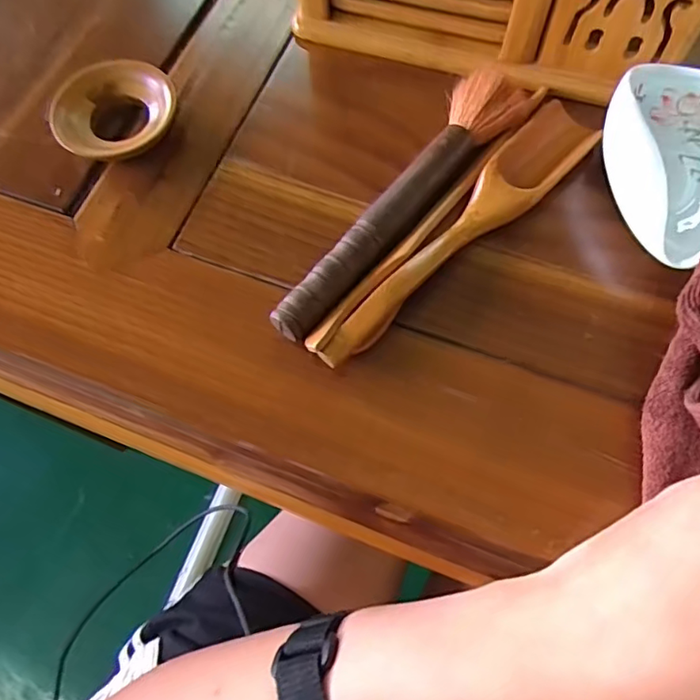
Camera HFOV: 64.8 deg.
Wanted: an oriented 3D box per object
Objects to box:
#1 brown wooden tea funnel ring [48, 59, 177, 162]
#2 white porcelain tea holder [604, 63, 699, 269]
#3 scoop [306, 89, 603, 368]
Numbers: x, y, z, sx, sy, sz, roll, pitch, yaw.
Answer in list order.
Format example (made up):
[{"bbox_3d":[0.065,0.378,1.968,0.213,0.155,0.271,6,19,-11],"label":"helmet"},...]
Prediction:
[{"bbox_3d":[-0.115,-0.120,0.272,0.054,0.016,0.052,-1,68,2],"label":"brown wooden tea funnel ring"},{"bbox_3d":[0.142,-0.083,0.237,0.068,0.031,0.099,24,71,11],"label":"white porcelain tea holder"},{"bbox_3d":[0.050,-0.053,0.239,0.034,0.013,0.168,38,74,15],"label":"scoop"}]

